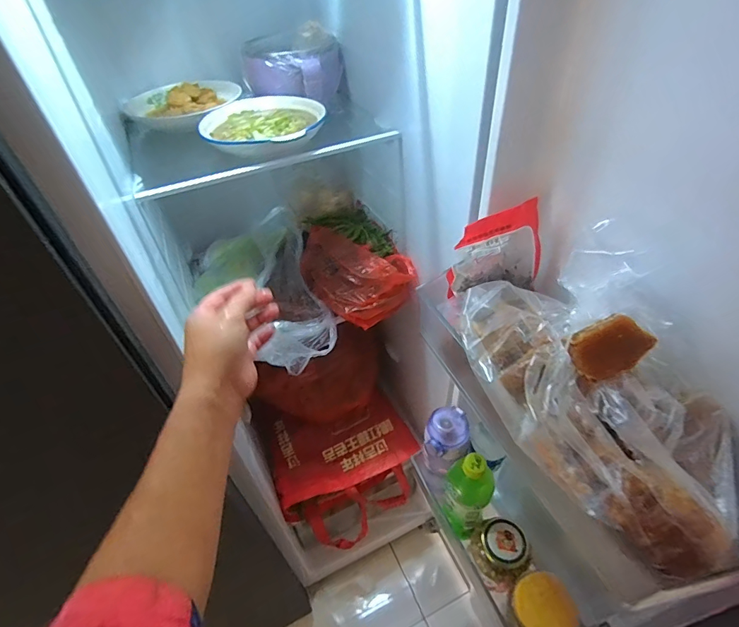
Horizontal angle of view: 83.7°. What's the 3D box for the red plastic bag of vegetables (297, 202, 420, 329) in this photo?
[{"bbox_3d":[-0.047,-0.112,0.801,0.175,0.090,0.294,-20,46,-14],"label":"red plastic bag of vegetables"}]

